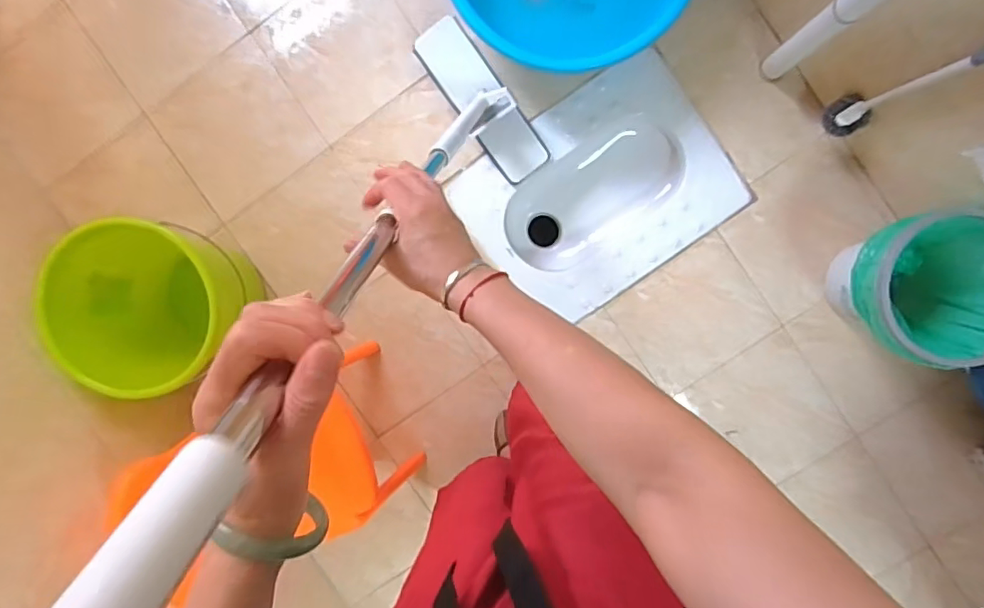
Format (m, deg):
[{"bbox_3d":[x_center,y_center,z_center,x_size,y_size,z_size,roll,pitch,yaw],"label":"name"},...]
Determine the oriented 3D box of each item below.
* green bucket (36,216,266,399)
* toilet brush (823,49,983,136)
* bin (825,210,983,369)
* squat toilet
[{"bbox_3d":[-0.631,-0.004,1.115,0.320,0.288,0.304,6,95,1],"label":"green bucket"},{"bbox_3d":[0.670,-0.345,0.894,0.059,0.414,0.072,-19,94,3],"label":"toilet brush"},{"bbox_3d":[0.776,-0.031,1.028,0.243,0.253,0.243,0,95,2],"label":"bin"},{"bbox_3d":[0.231,-0.247,1.274,0.523,0.182,0.404,-36,93,4],"label":"squat toilet"}]

